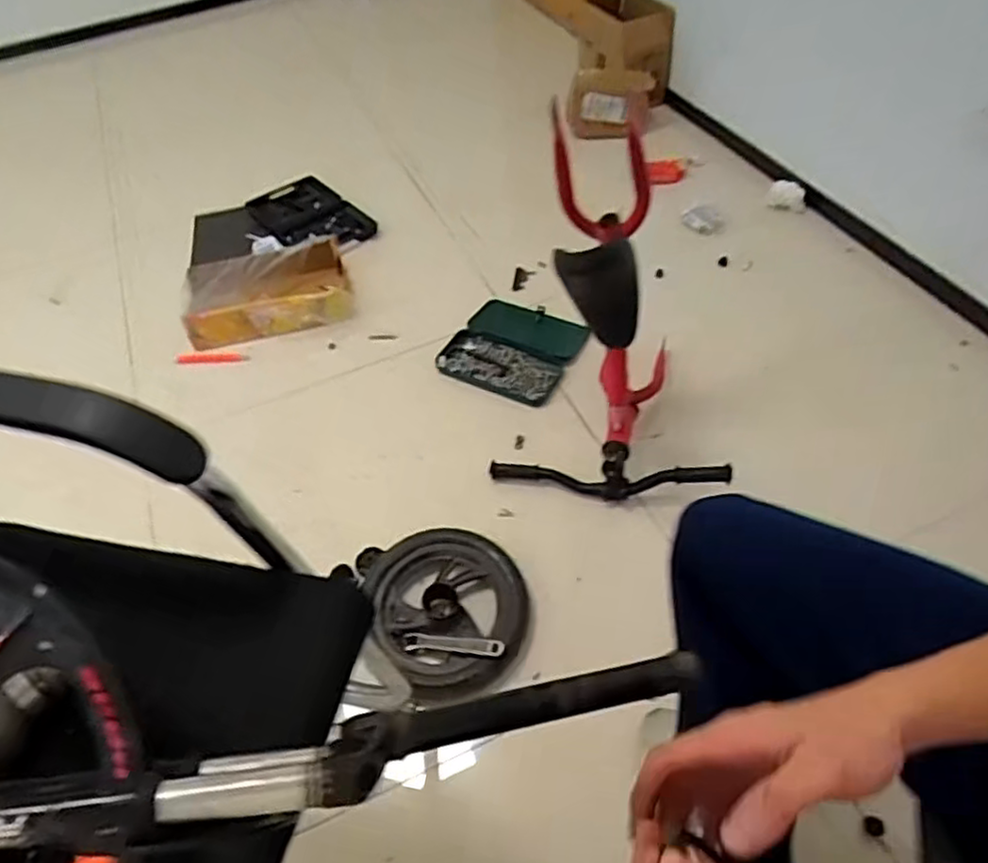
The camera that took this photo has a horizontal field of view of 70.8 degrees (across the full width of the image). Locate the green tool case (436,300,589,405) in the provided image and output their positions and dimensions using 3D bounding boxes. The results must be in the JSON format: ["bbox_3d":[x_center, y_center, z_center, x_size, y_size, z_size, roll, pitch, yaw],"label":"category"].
[{"bbox_3d":[0.041,-0.175,1.436,0.252,0.038,0.254,27,58,23],"label":"green tool case"}]

